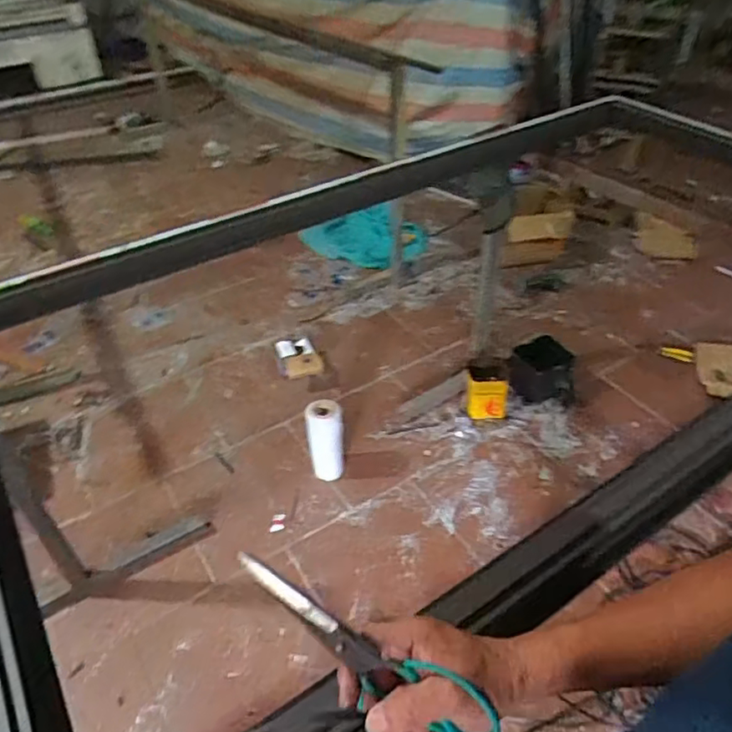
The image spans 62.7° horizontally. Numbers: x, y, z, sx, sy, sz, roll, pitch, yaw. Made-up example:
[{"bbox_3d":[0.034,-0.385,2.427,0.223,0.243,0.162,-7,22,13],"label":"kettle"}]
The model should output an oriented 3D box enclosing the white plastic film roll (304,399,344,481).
[{"bbox_3d":[-0.110,0.209,1.663,0.099,0.239,0.092,-1,43,-1],"label":"white plastic film roll"}]

